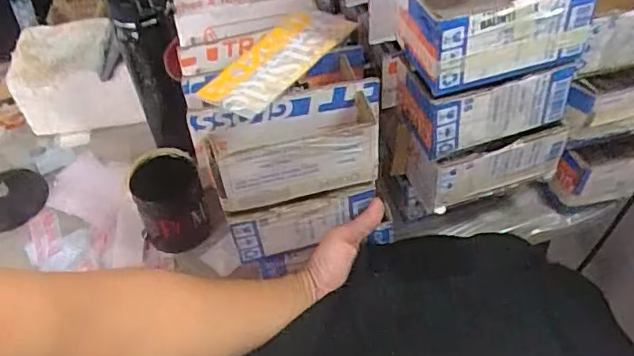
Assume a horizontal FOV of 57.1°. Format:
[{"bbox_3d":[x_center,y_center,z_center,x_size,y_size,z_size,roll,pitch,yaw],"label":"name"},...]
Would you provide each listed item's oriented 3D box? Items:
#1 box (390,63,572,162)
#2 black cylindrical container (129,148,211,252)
[{"bbox_3d":[0.172,-0.092,0.609,0.161,0.075,0.089,-16,47,-8],"label":"box"},{"bbox_3d":[-0.185,0.030,0.739,0.085,0.098,0.083,-14,47,-6],"label":"black cylindrical container"}]

